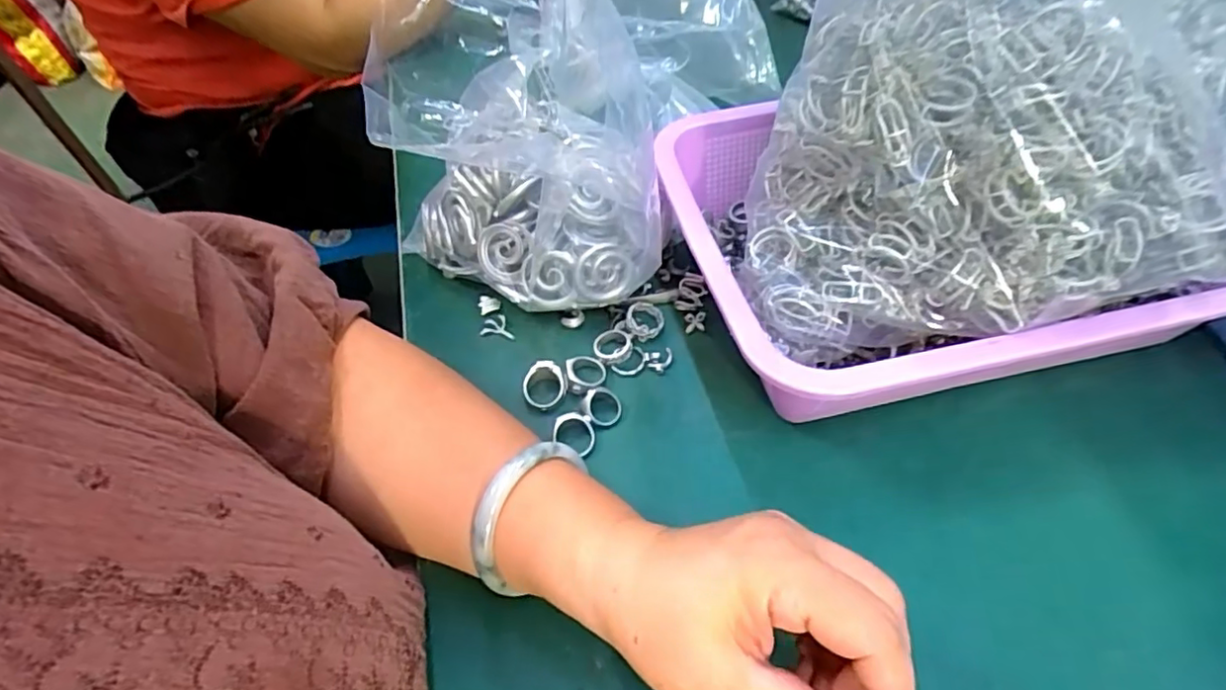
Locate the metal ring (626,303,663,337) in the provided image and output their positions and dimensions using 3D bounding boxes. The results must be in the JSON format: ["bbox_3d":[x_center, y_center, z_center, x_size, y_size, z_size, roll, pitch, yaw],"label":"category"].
[{"bbox_3d":[0.020,-0.016,0.383,0.023,0.009,0.026,-3,51,2],"label":"metal ring"}]

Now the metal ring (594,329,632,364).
[{"bbox_3d":[0.000,0.000,0.372,0.023,0.006,0.026,-1,51,3],"label":"metal ring"}]

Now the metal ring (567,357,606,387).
[{"bbox_3d":[-0.016,0.015,0.358,0.025,0.004,0.020,16,55,-9],"label":"metal ring"}]

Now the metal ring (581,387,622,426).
[{"bbox_3d":[-0.006,0.035,0.345,0.023,0.006,0.021,3,69,-7],"label":"metal ring"}]

